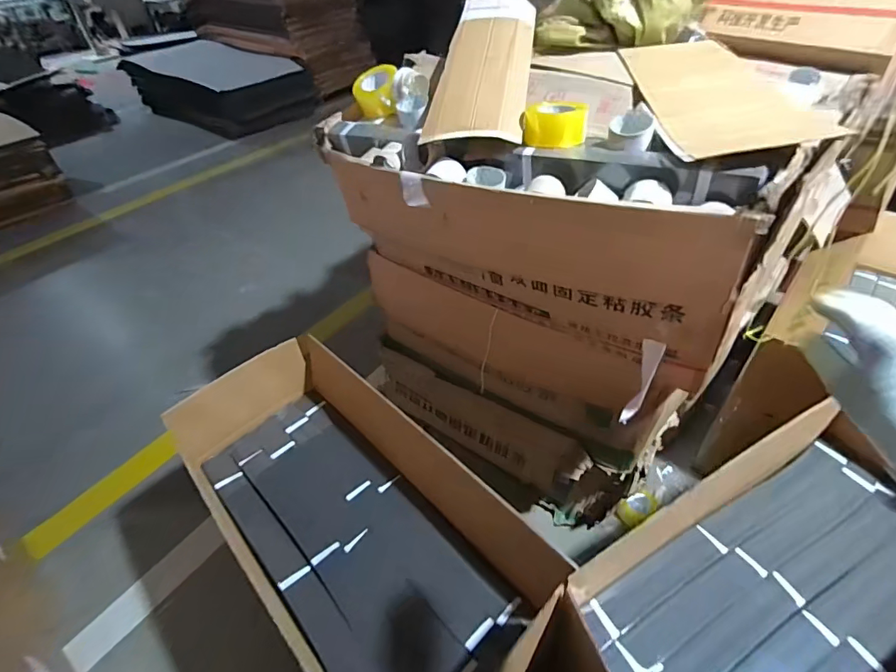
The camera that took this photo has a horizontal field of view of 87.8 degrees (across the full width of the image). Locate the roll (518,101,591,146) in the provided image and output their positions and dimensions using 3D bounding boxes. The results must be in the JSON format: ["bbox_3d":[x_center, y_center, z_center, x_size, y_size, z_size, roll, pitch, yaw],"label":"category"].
[{"bbox_3d":[0.220,-0.442,0.961,0.130,0.062,0.130,5,44,11],"label":"roll"}]

